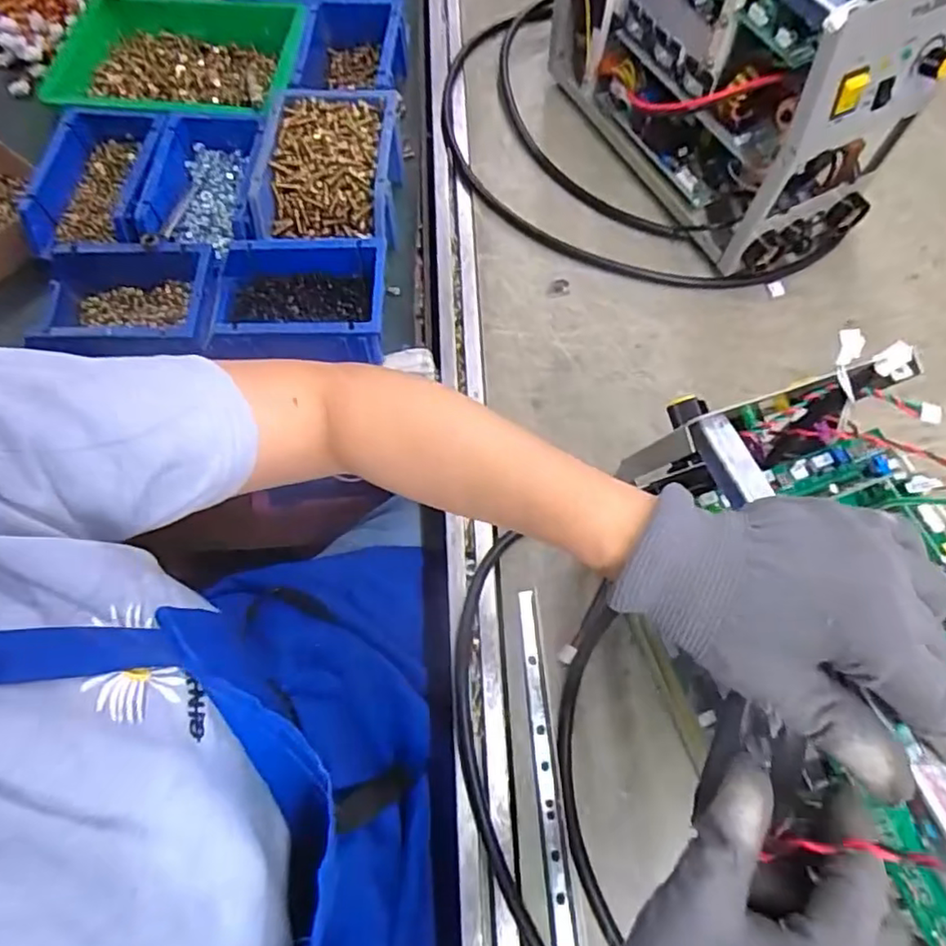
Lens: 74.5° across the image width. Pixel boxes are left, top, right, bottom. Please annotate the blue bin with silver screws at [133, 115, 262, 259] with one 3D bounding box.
[{"bbox_3d":[-0.257,-0.269,0.597,0.108,0.062,0.158,-2,68,0],"label":"blue bin with silver screws"}]

